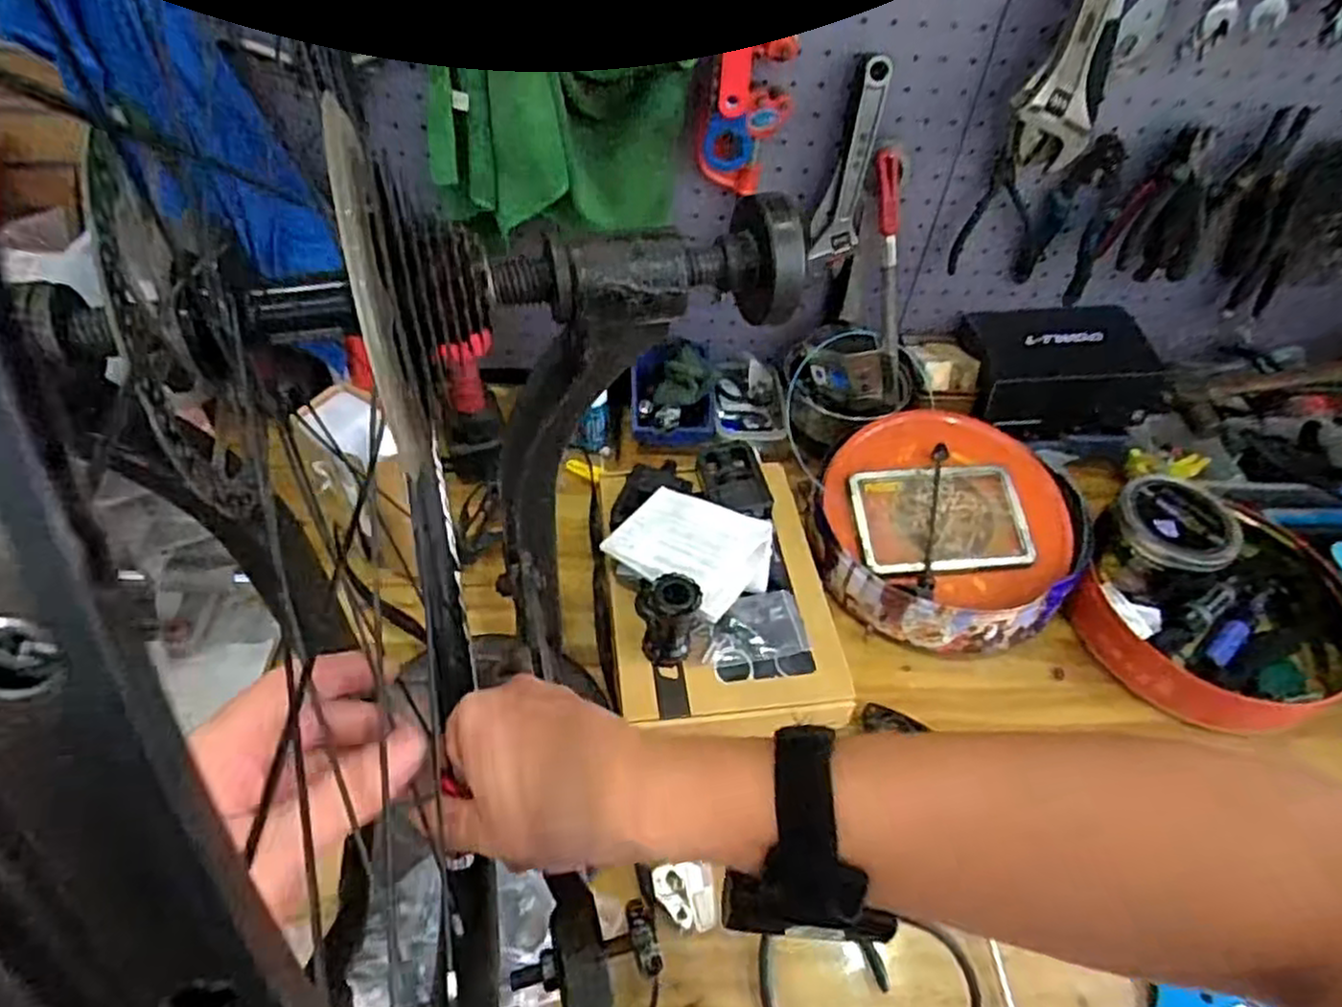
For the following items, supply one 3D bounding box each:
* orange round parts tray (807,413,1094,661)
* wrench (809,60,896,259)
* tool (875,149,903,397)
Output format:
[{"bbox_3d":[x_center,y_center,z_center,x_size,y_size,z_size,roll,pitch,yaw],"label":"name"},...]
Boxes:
[{"bbox_3d":[0.307,0.029,0.821,0.296,0.075,0.260,13,68,1],"label":"orange round parts tray"},{"bbox_3d":[0.193,-0.357,0.789,0.042,0.207,0.014,17,49,11],"label":"wrench"},{"bbox_3d":[0.252,-0.252,0.850,0.022,0.275,0.025,-32,36,-28],"label":"tool"}]

